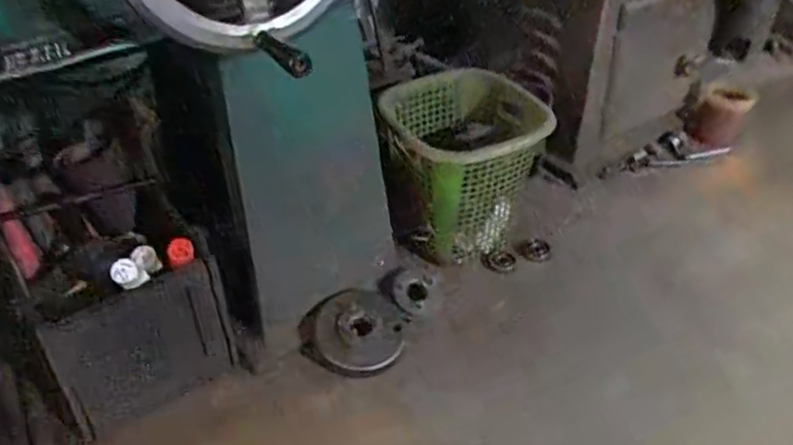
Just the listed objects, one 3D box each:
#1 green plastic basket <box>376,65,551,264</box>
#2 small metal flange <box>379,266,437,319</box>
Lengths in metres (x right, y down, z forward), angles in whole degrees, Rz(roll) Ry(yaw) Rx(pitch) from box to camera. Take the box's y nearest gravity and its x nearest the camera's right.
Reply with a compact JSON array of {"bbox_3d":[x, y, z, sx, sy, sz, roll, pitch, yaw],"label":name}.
[{"bbox_3d":[0.119,-0.100,1.131,0.283,0.252,0.251,-4,39,-3],"label":"green plastic basket"},{"bbox_3d":[0.021,0.120,1.043,0.093,0.038,0.085,-1,39,1],"label":"small metal flange"}]

